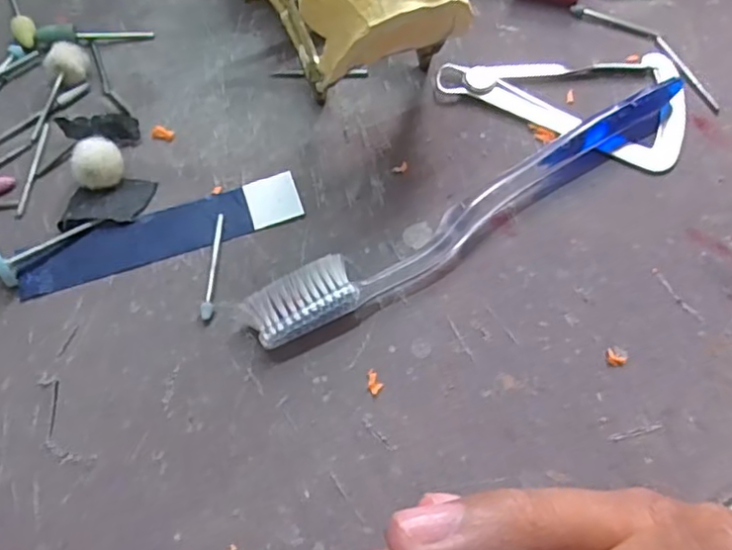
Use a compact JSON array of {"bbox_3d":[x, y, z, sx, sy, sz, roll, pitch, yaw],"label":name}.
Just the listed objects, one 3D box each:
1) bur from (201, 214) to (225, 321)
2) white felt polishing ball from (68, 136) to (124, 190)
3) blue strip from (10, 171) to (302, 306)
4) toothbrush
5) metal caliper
[{"bbox_3d":[-0.054,-0.004,0.224,0.004,0.004,0.042,-1,63,0],"label":"bur"},{"bbox_3d":[-0.100,-0.041,0.236,0.018,0.015,0.014,-33,67,-15],"label":"white felt polishing ball"},{"bbox_3d":[-0.074,-0.016,0.231,0.101,0.004,0.021,-18,64,-8],"label":"blue strip"},{"bbox_3d":[0.044,-0.025,0.228,0.185,0.013,0.019,-28,66,-13],"label":"toothbrush"},{"bbox_3d":[0.081,-0.064,0.254,0.097,0.005,0.057,-3,63,-1],"label":"metal caliper"}]

